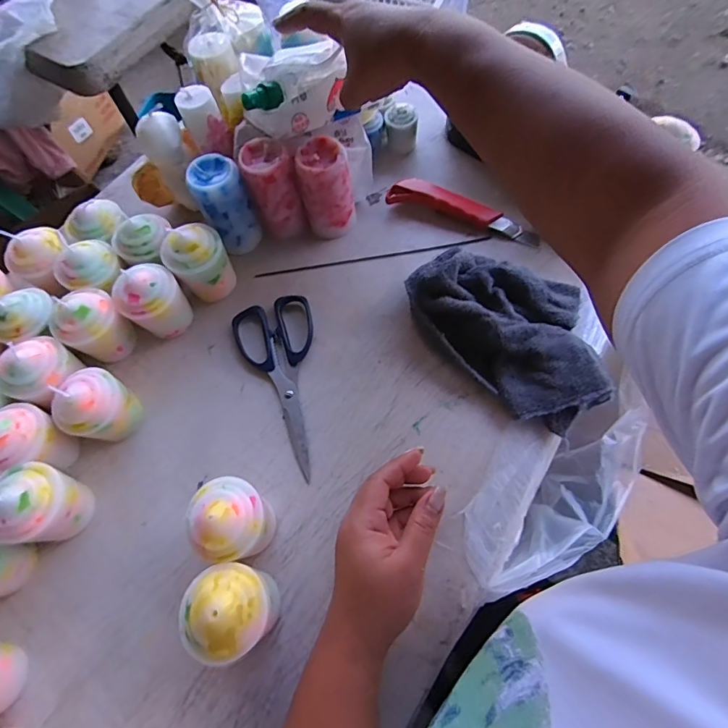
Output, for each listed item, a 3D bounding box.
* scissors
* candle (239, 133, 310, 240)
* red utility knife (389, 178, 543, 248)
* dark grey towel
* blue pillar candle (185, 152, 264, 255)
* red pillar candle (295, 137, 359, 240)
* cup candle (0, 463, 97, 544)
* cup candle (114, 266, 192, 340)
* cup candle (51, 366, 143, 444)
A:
[{"bbox_3d":[-0.079,0.017,0.417,0.077,0.005,0.182,-12,66,-2],"label":"scissors"},{"bbox_3d":[-0.093,-0.179,0.459,0.048,0.090,0.050,-24,67,-7],"label":"candle"},{"bbox_3d":[0.109,-0.168,0.479,0.168,0.021,0.036,19,68,11],"label":"red utility knife"},{"bbox_3d":[0.135,-0.038,0.402,0.119,0.048,0.194,-40,70,-13],"label":"dark grey towel"},{"bbox_3d":[-0.142,-0.163,0.457,0.049,0.090,0.047,-1,66,3],"label":"blue pillar candle"},{"bbox_3d":[-0.037,-0.179,0.456,0.055,0.090,0.049,-9,66,-1],"label":"red pillar candle"},{"bbox_3d":[-0.256,0.111,0.347,0.048,0.072,0.053,5,66,6],"label":"cup candle"},{"bbox_3d":[-0.200,-0.057,0.423,0.054,0.076,0.046,-29,68,-10],"label":"cup candle"},{"bbox_3d":[-0.228,0.039,0.385,0.045,0.069,0.055,16,68,10],"label":"cup candle"}]

